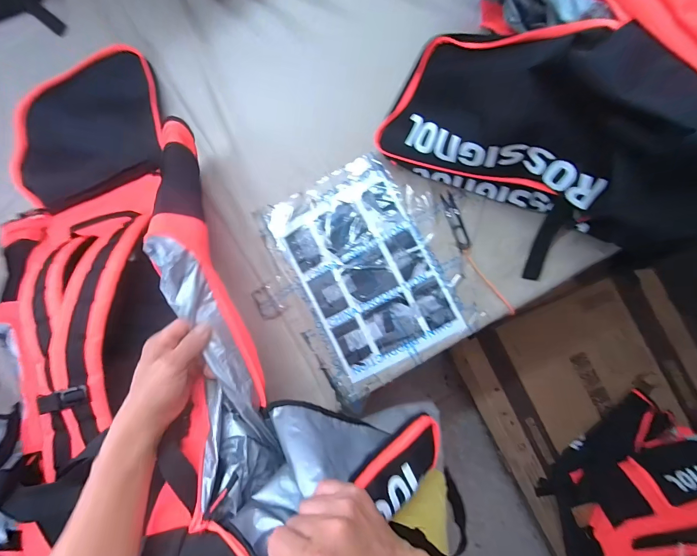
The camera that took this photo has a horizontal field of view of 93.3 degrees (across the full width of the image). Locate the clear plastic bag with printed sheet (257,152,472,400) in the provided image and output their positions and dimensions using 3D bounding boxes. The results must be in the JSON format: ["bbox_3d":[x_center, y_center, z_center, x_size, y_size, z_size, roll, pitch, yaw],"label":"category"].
[{"bbox_3d":[0.025,-0.011,0.558,0.236,0.014,0.350,-25,86,6],"label":"clear plastic bag with printed sheet"}]

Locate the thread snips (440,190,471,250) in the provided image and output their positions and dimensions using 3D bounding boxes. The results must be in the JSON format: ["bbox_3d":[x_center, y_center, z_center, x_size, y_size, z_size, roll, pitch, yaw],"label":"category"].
[{"bbox_3d":[0.177,-0.094,0.544,0.022,0.007,0.099,-20,86,6],"label":"thread snips"}]

